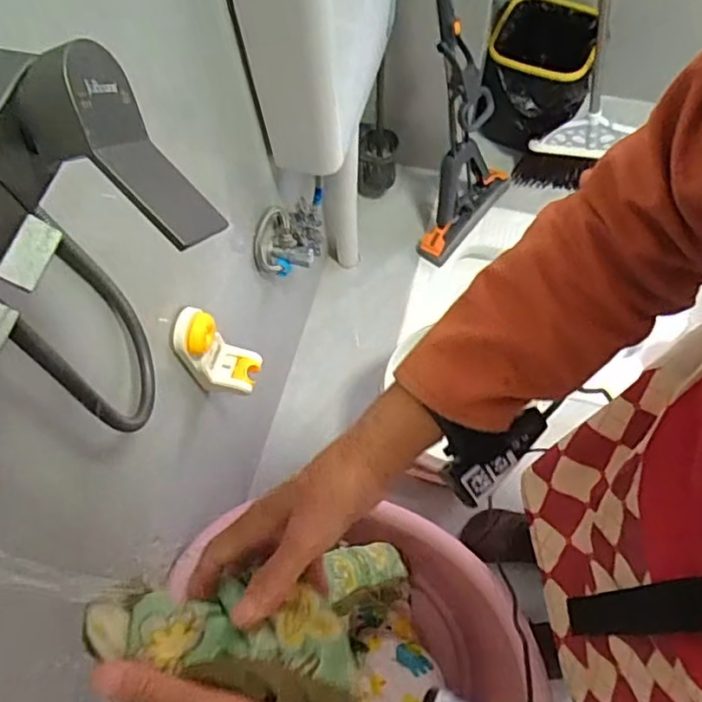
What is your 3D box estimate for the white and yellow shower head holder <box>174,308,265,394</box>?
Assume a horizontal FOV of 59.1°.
[{"bbox_3d":[-0.167,-0.002,0.782,0.078,0.139,0.064,14,62,8],"label":"white and yellow shower head holder"}]

